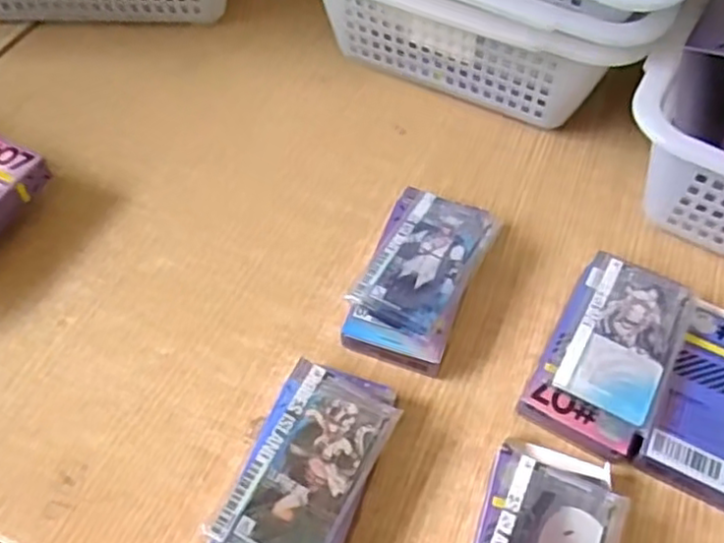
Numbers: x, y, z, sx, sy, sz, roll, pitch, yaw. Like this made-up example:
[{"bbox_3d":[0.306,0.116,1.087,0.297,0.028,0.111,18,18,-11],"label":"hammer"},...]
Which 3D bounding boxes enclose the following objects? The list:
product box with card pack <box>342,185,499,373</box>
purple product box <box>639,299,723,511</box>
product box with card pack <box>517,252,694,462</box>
[{"bbox_3d":[0.038,0.002,0.427,0.067,0.035,0.124,19,57,10],"label":"product box with card pack"},{"bbox_3d":[0.203,0.072,0.391,0.058,0.026,0.121,24,58,13],"label":"purple product box"},{"bbox_3d":[0.146,0.048,0.400,0.064,0.035,0.120,26,58,15],"label":"product box with card pack"}]

